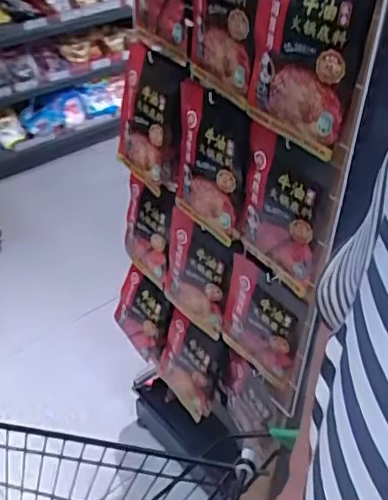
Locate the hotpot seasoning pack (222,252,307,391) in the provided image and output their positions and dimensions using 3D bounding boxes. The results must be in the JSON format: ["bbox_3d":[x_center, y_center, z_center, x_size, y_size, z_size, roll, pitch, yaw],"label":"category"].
[{"bbox_3d":[0.111,0.123,0.985,0.148,0.216,0.023,32,48,30],"label":"hotpot seasoning pack"}]

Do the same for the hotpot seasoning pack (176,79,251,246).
[{"bbox_3d":[0.021,-0.133,0.938,0.022,0.222,0.162,-18,41,-33],"label":"hotpot seasoning pack"}]

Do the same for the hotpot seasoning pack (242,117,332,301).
[{"bbox_3d":[0.120,-0.059,0.839,0.013,0.214,0.146,-24,47,-29],"label":"hotpot seasoning pack"}]

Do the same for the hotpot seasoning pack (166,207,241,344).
[{"bbox_3d":[0.006,0.045,1.068,0.154,0.220,0.032,33,48,30],"label":"hotpot seasoning pack"}]

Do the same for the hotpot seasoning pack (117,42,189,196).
[{"bbox_3d":[-0.077,-0.224,1.021,0.033,0.231,0.168,-15,41,-37],"label":"hotpot seasoning pack"}]

